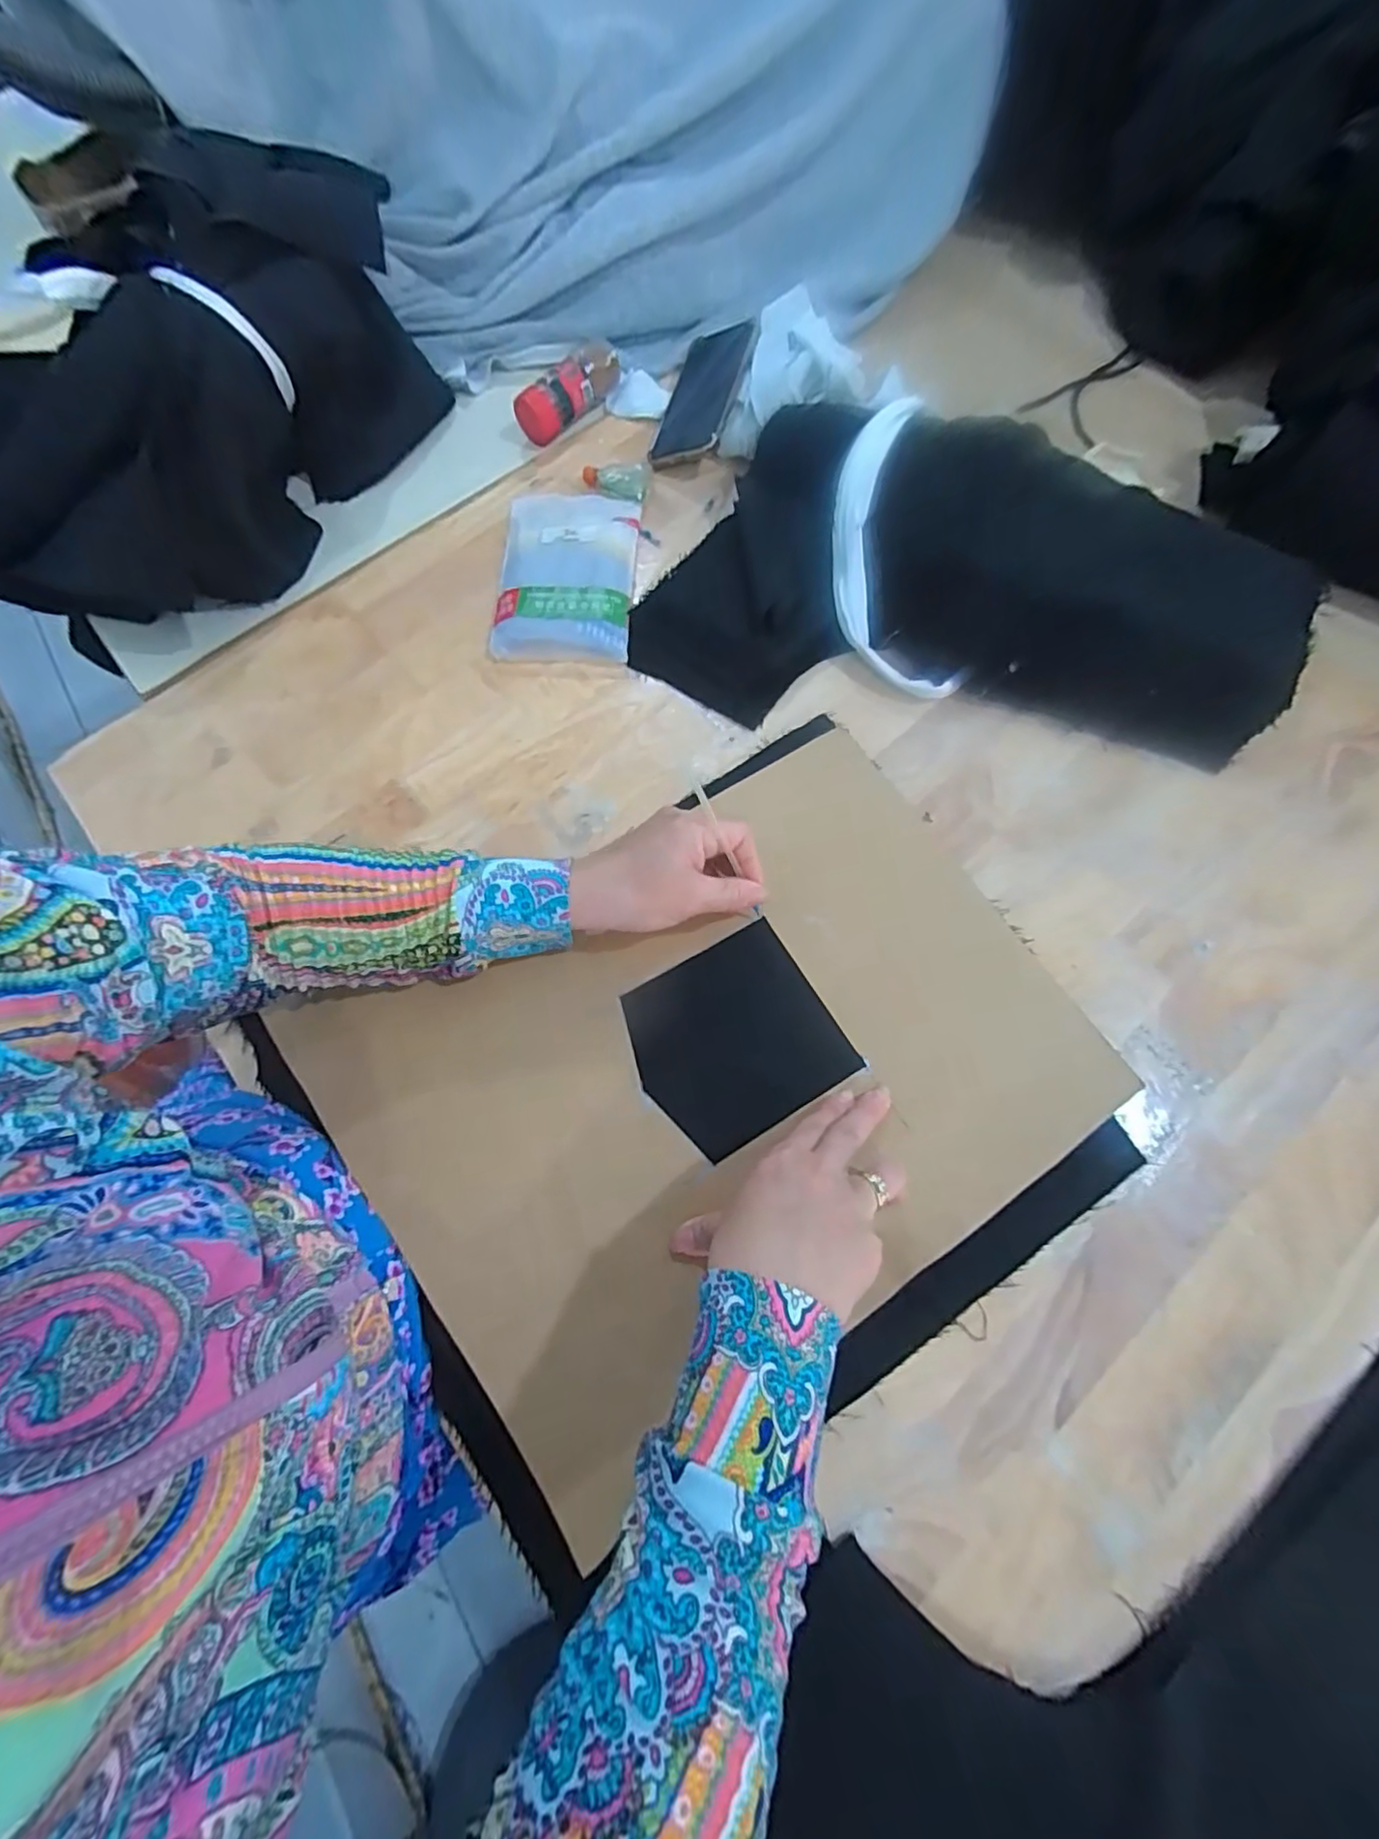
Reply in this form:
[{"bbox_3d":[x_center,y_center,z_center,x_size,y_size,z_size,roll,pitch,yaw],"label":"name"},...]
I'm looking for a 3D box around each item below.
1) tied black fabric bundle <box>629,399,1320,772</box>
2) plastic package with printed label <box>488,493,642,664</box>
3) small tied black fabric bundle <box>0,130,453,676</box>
[{"bbox_3d":[0.204,-0.264,0.476,0.474,0.082,0.260,13,72,7],"label":"tied black fabric bundle"},{"bbox_3d":[-0.104,-0.296,0.534,0.112,0.020,0.177,1,71,3],"label":"plastic package with printed label"},{"bbox_3d":[-0.418,-0.438,0.523,0.393,0.166,0.288,-23,72,-6],"label":"small tied black fabric bundle"}]

